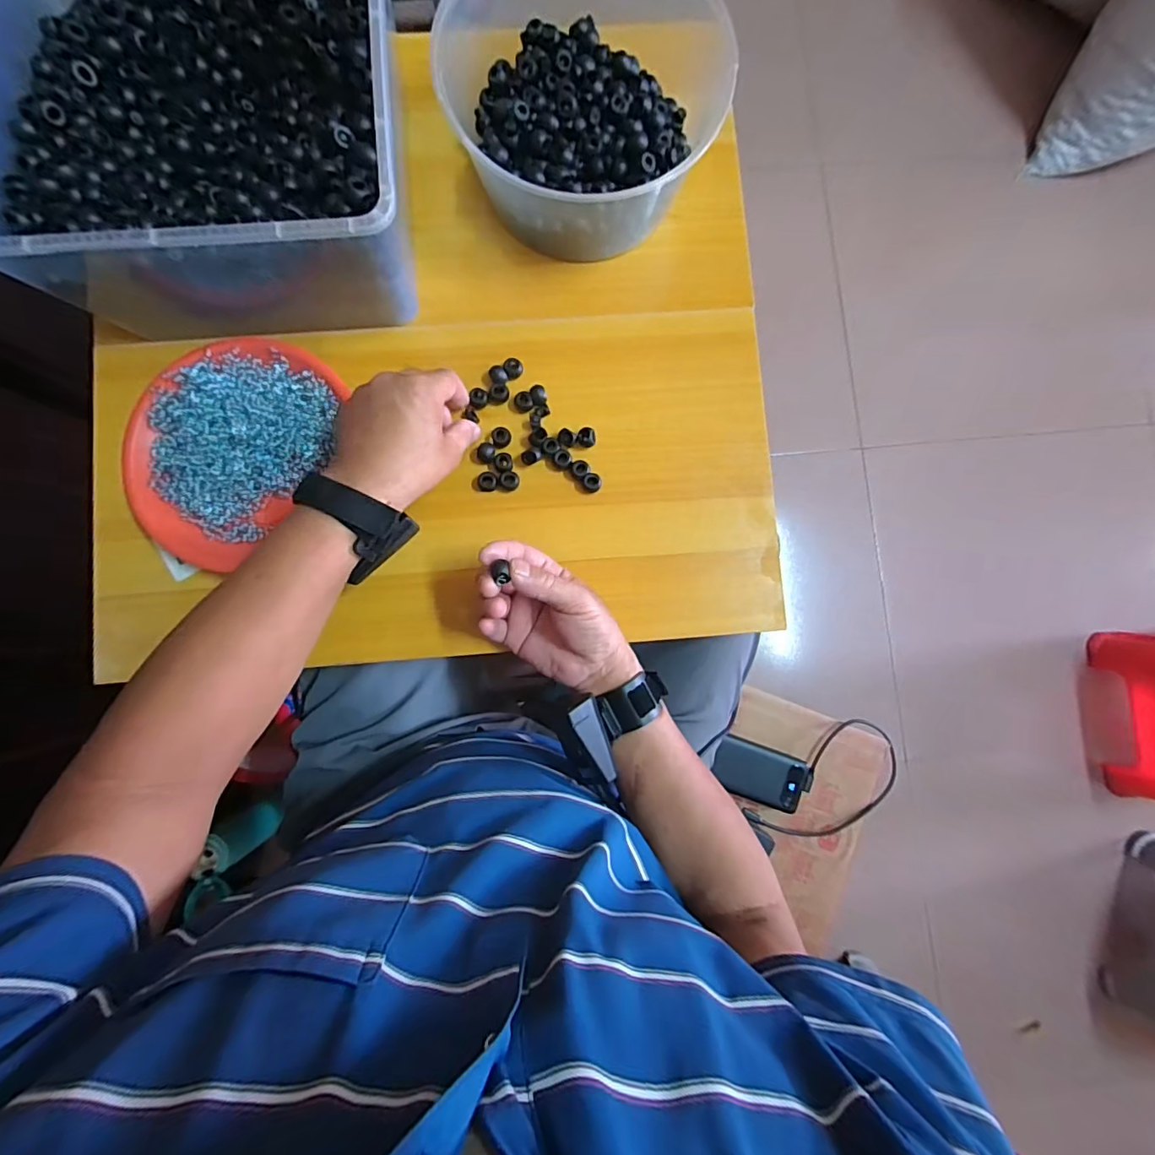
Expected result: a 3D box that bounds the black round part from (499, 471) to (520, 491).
[{"bbox_3d":[-0.061,-0.087,0.454,0.016,0.007,0.016,0,85,-2],"label":"black round part"}]

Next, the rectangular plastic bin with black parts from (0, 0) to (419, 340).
[{"bbox_3d":[-0.282,-0.357,0.400,0.301,0.139,0.297,-4,85,-2],"label":"rectangular plastic bin with black parts"}]

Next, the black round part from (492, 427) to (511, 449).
[{"bbox_3d":[-0.069,-0.127,0.460,0.017,0.009,0.019,0,85,-2],"label":"black round part"}]

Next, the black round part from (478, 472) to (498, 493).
[{"bbox_3d":[-0.081,-0.086,0.452,0.018,0.007,0.017,0,85,-2],"label":"black round part"}]

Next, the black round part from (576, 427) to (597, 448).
[{"bbox_3d":[0.009,-0.126,0.456,0.017,0.008,0.016,0,85,-2],"label":"black round part"}]

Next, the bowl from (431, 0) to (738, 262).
[{"bbox_3d":[0.001,-0.398,0.431,0.216,0.106,0.210,0,85,-2],"label":"bowl"}]

